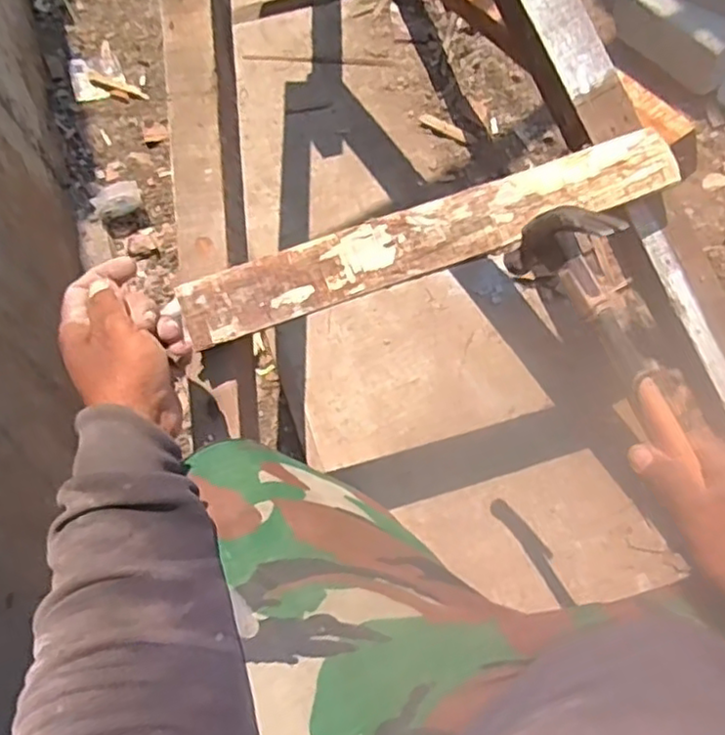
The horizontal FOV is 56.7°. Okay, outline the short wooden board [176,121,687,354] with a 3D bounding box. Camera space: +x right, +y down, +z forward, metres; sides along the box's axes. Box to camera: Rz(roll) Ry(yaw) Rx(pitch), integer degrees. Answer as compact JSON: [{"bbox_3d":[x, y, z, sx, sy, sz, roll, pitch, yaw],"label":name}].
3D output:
[{"bbox_3d":[0.059,-0.113,0.576,0.432,0.015,0.058,-20,87,-3],"label":"short wooden board"}]

